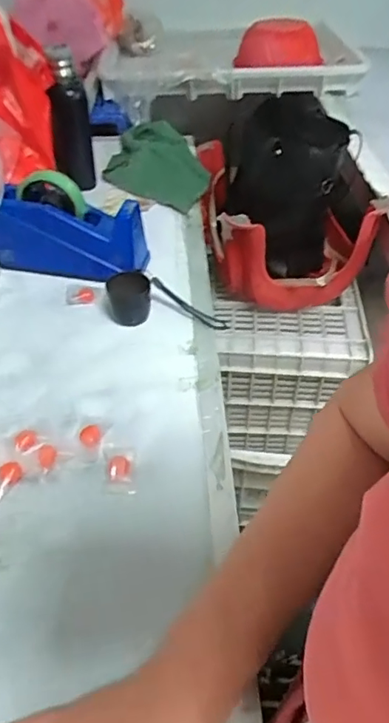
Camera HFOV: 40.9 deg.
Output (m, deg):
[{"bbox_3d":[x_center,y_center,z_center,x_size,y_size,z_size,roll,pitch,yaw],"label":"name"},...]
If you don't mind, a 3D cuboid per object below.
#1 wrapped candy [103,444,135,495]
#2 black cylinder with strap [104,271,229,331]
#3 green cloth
[{"bbox_3d":[-0.069,0.097,0.479,0.027,0.011,0.052,-3,44,-6],"label":"wrapped candy"},{"bbox_3d":[-0.037,-0.066,0.649,0.150,0.057,0.047,12,42,-16],"label":"black cylinder with strap"},{"bbox_3d":[-0.063,-0.348,0.972,0.184,0.114,0.172,10,44,8],"label":"green cloth"}]

